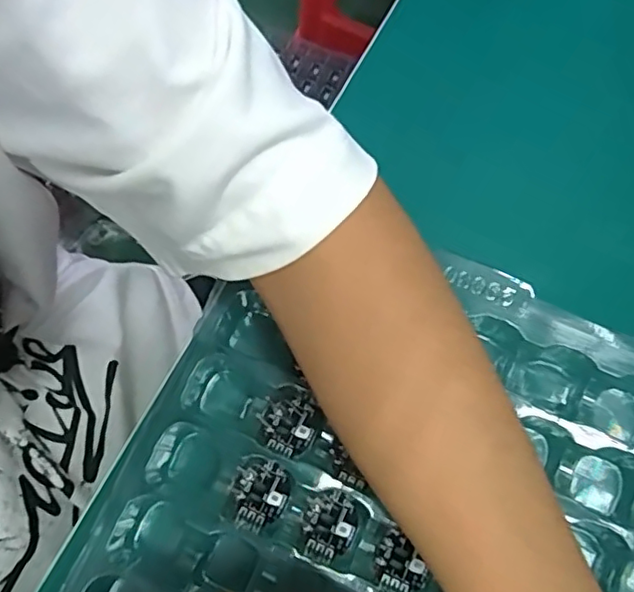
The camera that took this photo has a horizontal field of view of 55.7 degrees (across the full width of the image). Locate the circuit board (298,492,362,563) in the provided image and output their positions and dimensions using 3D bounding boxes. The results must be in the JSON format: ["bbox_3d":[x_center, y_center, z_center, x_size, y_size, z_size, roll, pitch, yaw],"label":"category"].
[{"bbox_3d":[0.005,0.095,0.249,0.022,0.004,0.027,26,75,6],"label":"circuit board"}]

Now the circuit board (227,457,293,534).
[{"bbox_3d":[-0.025,0.084,0.253,0.023,0.005,0.028,25,75,6],"label":"circuit board"}]

